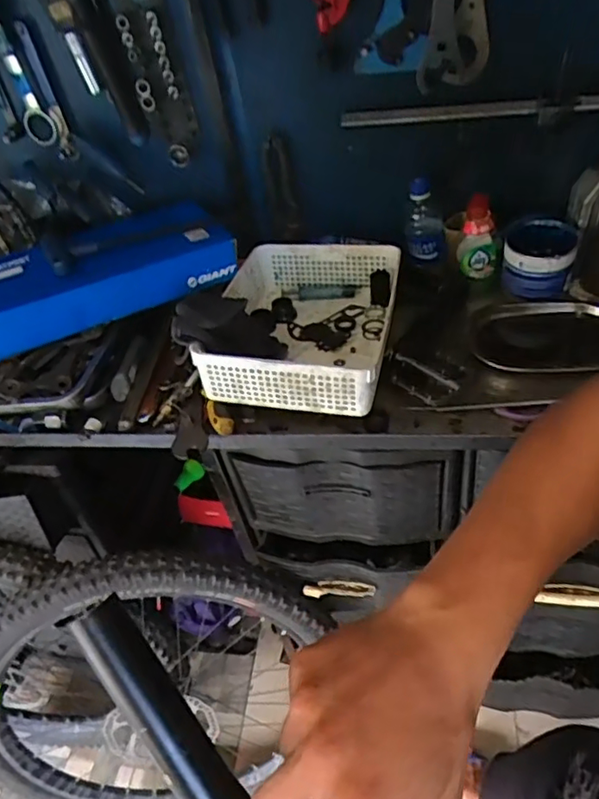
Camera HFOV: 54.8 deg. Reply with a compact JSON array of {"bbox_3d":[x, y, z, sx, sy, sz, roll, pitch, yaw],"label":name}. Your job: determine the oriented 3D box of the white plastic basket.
[{"bbox_3d":[0.012,-0.123,0.865,0.247,0.102,0.329,3,47,15],"label":"white plastic basket"}]

